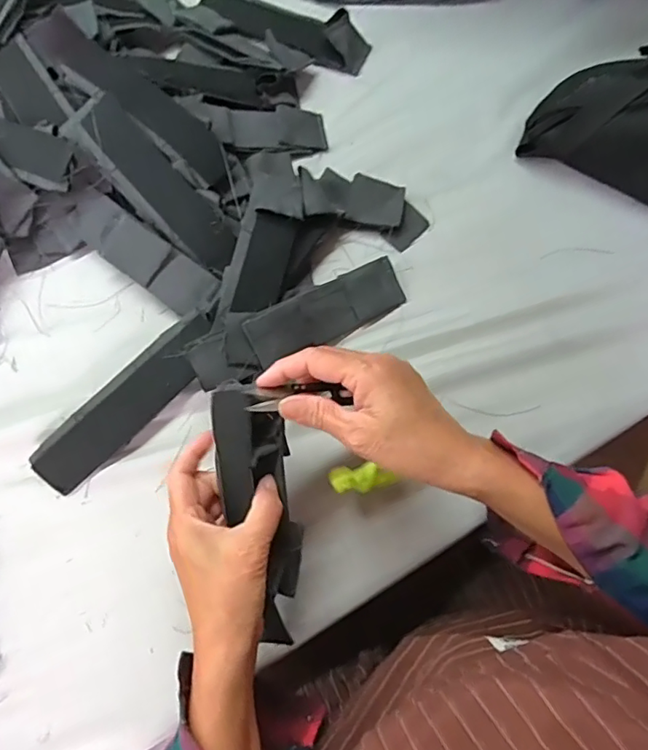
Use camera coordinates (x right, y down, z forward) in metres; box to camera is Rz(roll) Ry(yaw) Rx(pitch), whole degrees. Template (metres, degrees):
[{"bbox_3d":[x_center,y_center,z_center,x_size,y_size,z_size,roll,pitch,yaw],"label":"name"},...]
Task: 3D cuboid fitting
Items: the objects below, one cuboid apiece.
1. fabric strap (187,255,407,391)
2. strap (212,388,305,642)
[{"bbox_3d":[-0.018,-0.046,0.464,0.198,0.014,0.050,-24,107,-20],"label":"fabric strap"},{"bbox_3d":[-0.040,0.094,0.365,0.051,0.038,0.173,-14,92,-3],"label":"strap"}]

